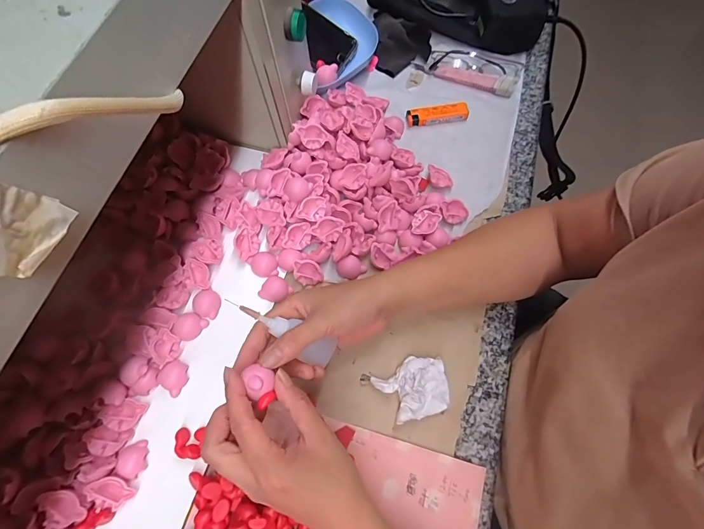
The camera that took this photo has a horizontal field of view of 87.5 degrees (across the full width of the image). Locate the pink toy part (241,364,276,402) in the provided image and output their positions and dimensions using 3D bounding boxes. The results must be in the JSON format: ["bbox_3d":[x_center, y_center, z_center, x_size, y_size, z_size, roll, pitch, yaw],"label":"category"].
[{"bbox_3d":[-0.073,0.091,0.290,0.020,0.013,0.025,-25,69,-8],"label":"pink toy part"}]

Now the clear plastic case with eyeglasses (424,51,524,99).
[{"bbox_3d":[0.171,-0.277,0.521,0.128,0.017,0.059,18,70,9],"label":"clear plastic case with eyeglasses"}]

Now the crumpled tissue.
[{"bbox_3d":[0.062,0.123,0.365,0.070,0.023,0.054,-20,69,-7],"label":"crumpled tissue"}]

